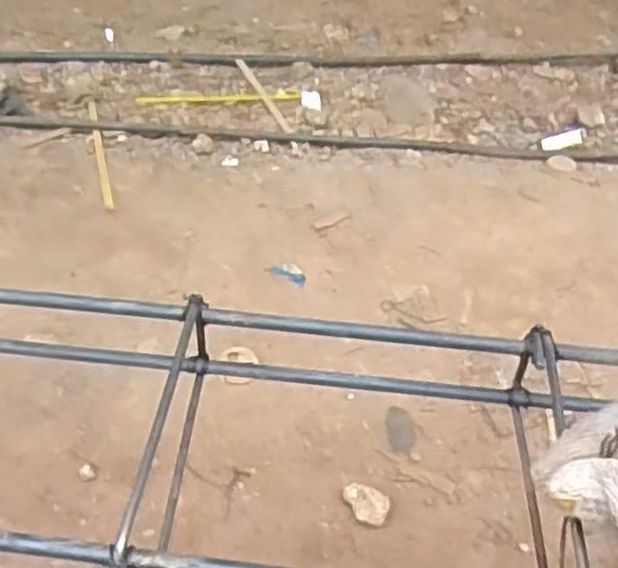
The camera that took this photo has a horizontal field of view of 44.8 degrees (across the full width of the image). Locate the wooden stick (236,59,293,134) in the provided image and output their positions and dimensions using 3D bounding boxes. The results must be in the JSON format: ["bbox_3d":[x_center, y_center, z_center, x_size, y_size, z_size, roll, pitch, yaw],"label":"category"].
[{"bbox_3d":[-0.059,-0.244,0.962,0.011,0.004,0.145,-19,61,-24],"label":"wooden stick"}]

